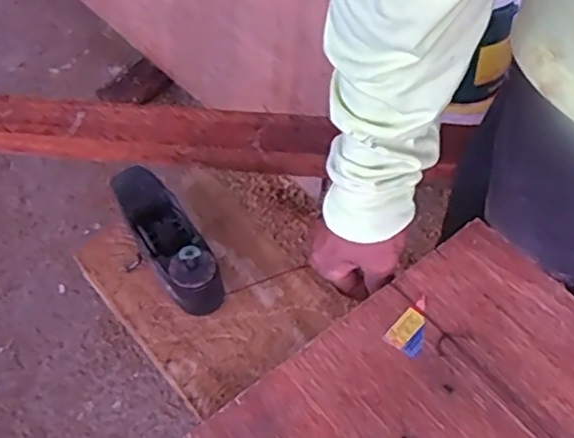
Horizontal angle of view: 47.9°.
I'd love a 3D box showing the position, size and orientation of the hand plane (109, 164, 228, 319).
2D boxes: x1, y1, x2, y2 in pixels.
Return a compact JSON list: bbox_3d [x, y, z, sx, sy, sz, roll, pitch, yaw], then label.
[{"bbox_3d":[-0.101,0.015,0.542,0.049,0.050,0.150,-26,56,-15],"label":"hand plane"}]

